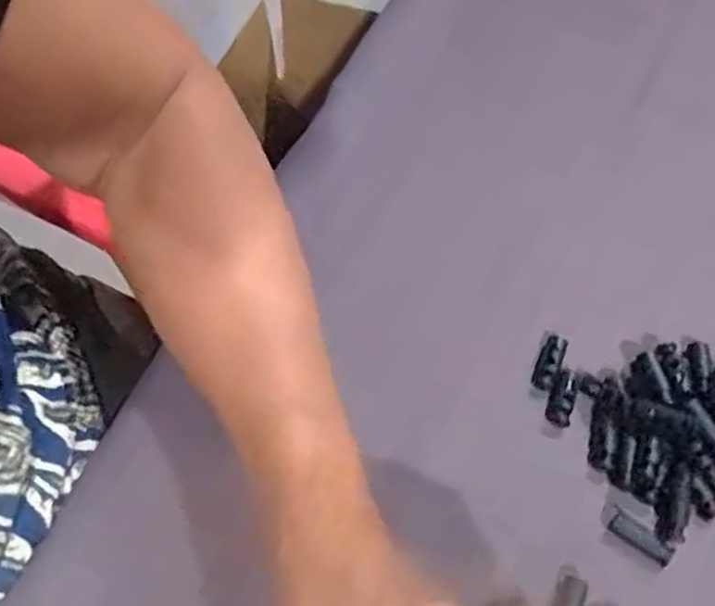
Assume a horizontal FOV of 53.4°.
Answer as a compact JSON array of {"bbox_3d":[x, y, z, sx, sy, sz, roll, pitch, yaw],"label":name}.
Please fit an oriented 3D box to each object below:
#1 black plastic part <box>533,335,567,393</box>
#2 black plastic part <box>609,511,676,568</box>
[{"bbox_3d":[0.085,0.027,0.314,0.009,0.011,0.022,24,64,12],"label":"black plastic part"},{"bbox_3d":[0.110,0.092,0.277,0.025,0.007,0.008,33,66,16],"label":"black plastic part"}]

